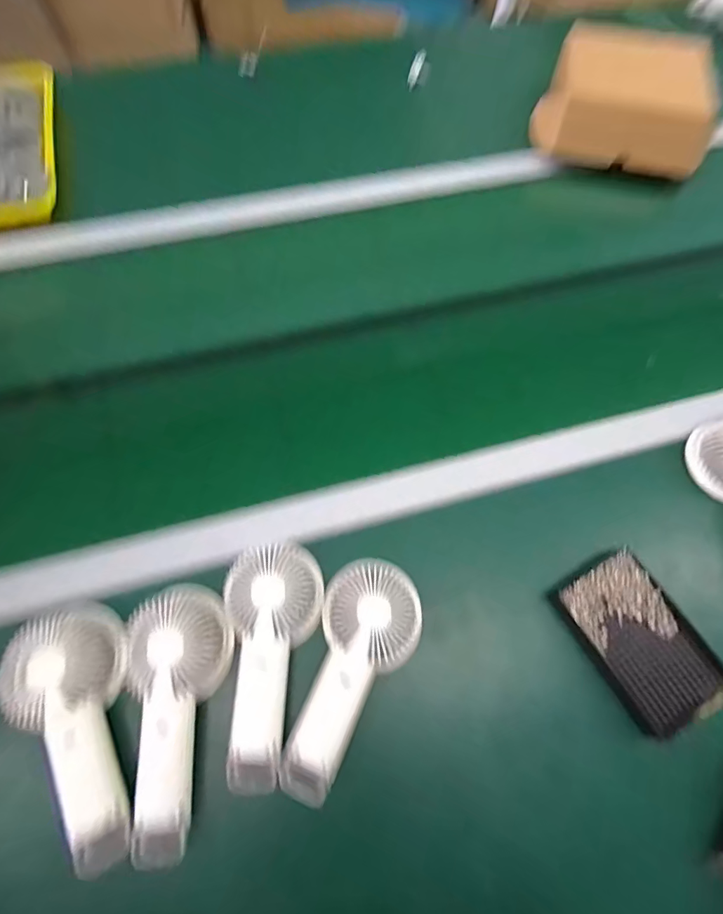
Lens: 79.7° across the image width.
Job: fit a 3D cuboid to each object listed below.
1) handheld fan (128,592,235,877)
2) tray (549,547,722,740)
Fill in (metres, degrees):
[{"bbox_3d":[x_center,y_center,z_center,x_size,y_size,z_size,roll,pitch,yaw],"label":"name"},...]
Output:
[{"bbox_3d":[-0.154,0.203,0.344,0.081,0.036,0.189,0,68,-2],"label":"handheld fan"},{"bbox_3d":[0.252,0.166,0.396,0.091,0.024,0.138,-28,71,-12],"label":"tray"}]

